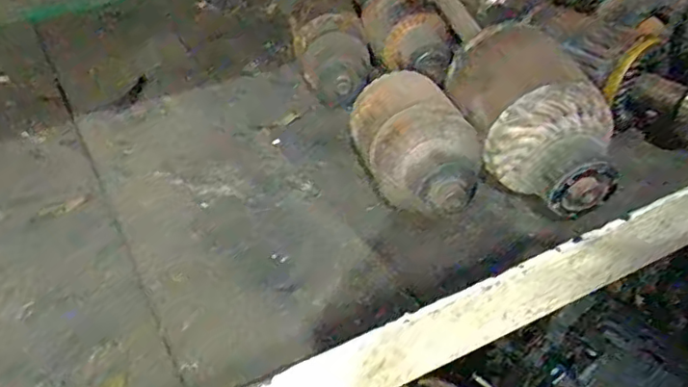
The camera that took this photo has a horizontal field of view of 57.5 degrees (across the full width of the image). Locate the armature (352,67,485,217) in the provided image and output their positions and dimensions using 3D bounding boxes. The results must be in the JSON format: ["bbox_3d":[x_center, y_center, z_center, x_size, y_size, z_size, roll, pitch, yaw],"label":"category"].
[{"bbox_3d":[0.034,-0.019,0.292,0.049,0.050,0.075,-10,39,-8],"label":"armature"}]

